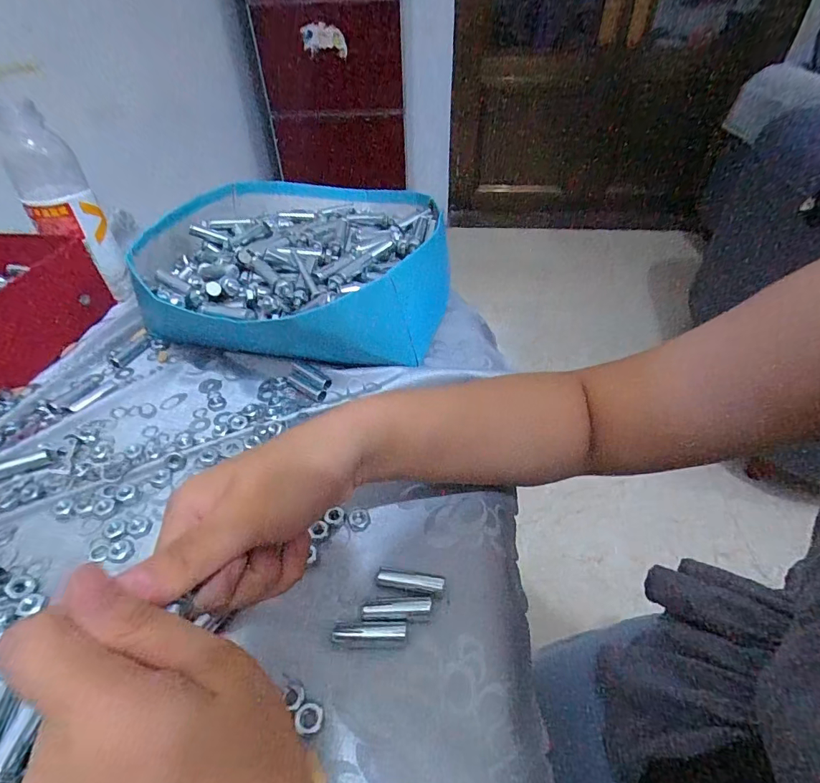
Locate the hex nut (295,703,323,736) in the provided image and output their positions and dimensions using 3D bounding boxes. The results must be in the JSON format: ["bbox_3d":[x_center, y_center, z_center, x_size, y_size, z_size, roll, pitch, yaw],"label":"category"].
[{"bbox_3d":[-0.048,0.157,0.214,0.012,0.004,0.012,6,43,7],"label":"hex nut"}]

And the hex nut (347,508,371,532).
[{"bbox_3d":[-0.034,0.083,0.292,0.014,0.004,0.016,-7,43,-7],"label":"hex nut"}]

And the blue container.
[{"bbox_3d":[-0.116,-0.127,0.460,0.306,0.087,0.281,2,43,3],"label":"blue container"}]

